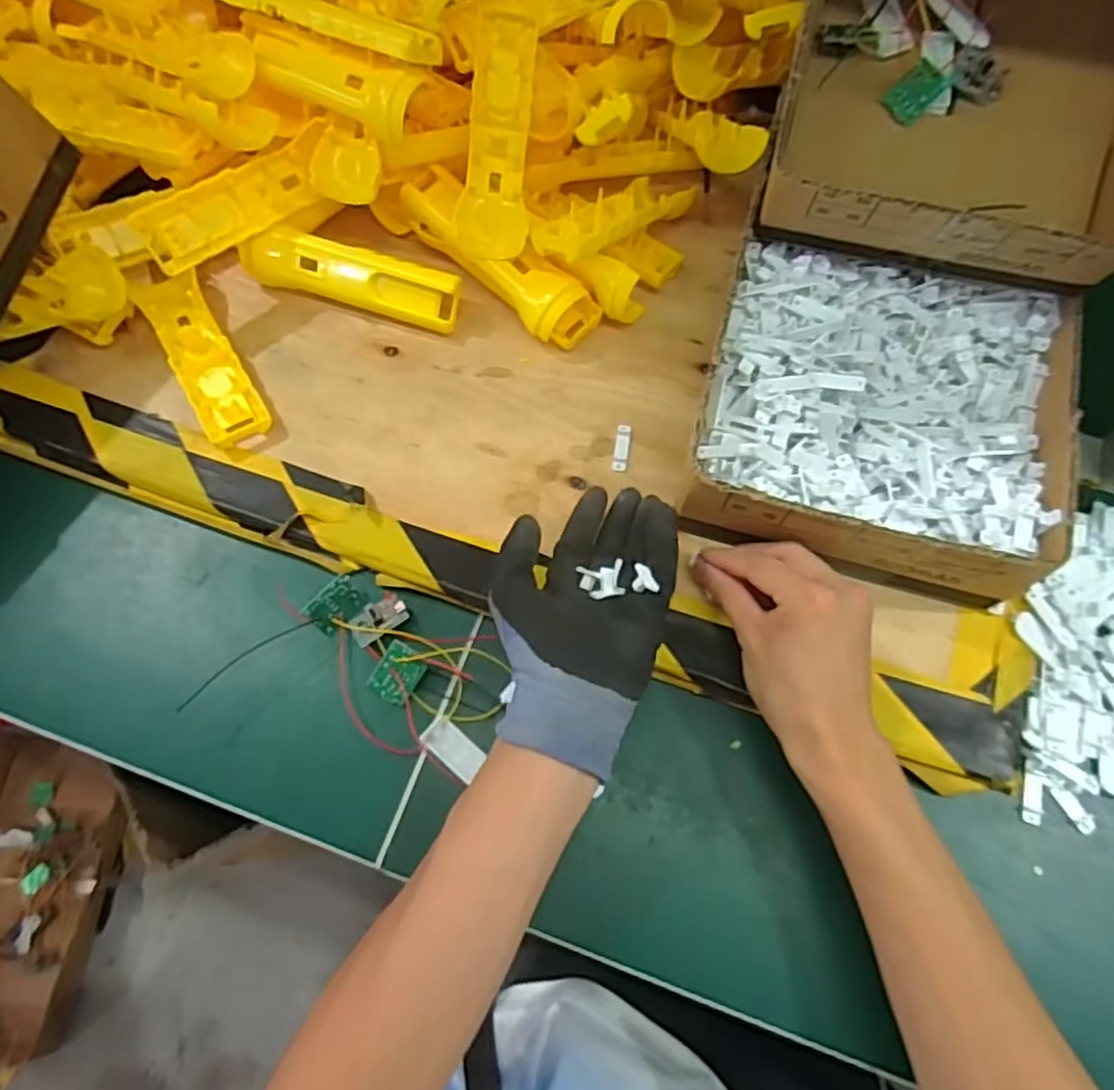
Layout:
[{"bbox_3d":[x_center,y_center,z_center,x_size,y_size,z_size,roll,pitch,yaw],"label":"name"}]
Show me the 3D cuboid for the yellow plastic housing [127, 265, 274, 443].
[{"bbox_3d":[-0.253,-0.134,0.501,0.042,0.018,0.144,-30,71,-13],"label":"yellow plastic housing"}]

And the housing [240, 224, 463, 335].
[{"bbox_3d":[-0.150,-0.197,0.524,0.159,0.037,0.033,16,68,6],"label":"housing"}]

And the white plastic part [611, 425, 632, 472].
[{"bbox_3d":[0.045,-0.068,0.493,0.010,0.004,0.036,8,68,3],"label":"white plastic part"}]

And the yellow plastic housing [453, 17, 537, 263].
[{"bbox_3d":[-0.040,-0.290,0.498,0.045,0.023,0.163,6,97,0],"label":"yellow plastic housing"}]

